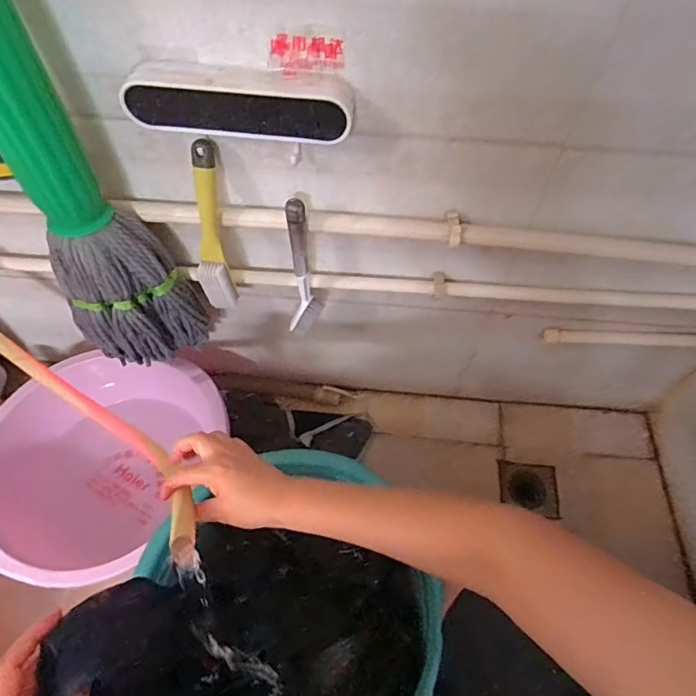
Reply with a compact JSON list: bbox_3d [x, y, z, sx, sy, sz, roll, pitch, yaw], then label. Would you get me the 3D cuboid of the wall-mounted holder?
[{"bbox_3d":[-0.109,-0.246,0.493,0.225,0.058,0.038,4,58,1],"label":"wall-mounted holder"}]

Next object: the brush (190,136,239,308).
[{"bbox_3d":[-0.172,-0.140,0.611,0.039,0.228,0.041,4,37,1],"label":"brush"}]

